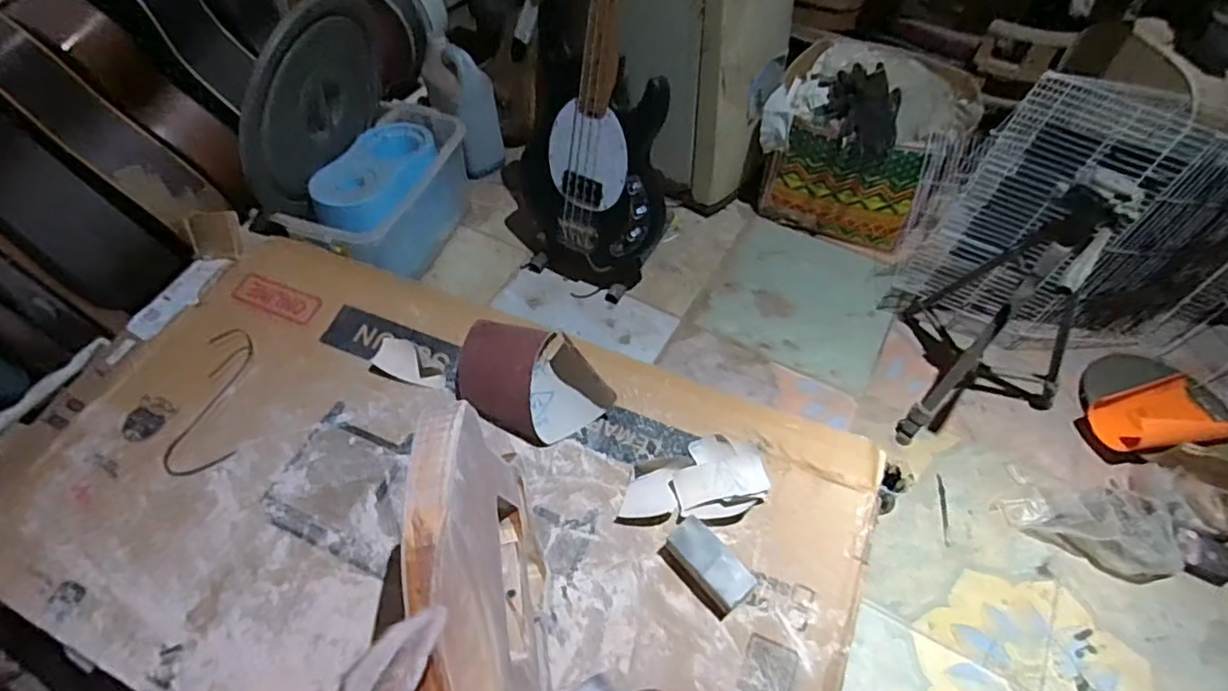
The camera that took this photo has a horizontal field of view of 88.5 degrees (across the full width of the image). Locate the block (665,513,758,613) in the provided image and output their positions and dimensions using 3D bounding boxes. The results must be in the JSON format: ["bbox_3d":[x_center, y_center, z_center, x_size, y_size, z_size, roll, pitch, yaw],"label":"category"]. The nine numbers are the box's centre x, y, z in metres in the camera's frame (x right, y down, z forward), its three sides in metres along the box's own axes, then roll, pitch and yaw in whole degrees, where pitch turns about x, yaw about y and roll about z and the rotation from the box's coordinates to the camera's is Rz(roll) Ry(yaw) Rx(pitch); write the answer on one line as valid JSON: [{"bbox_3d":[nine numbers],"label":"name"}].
[{"bbox_3d":[0.096,0.222,0.638,0.044,0.040,0.092,-35,62,-23],"label":"block"}]

